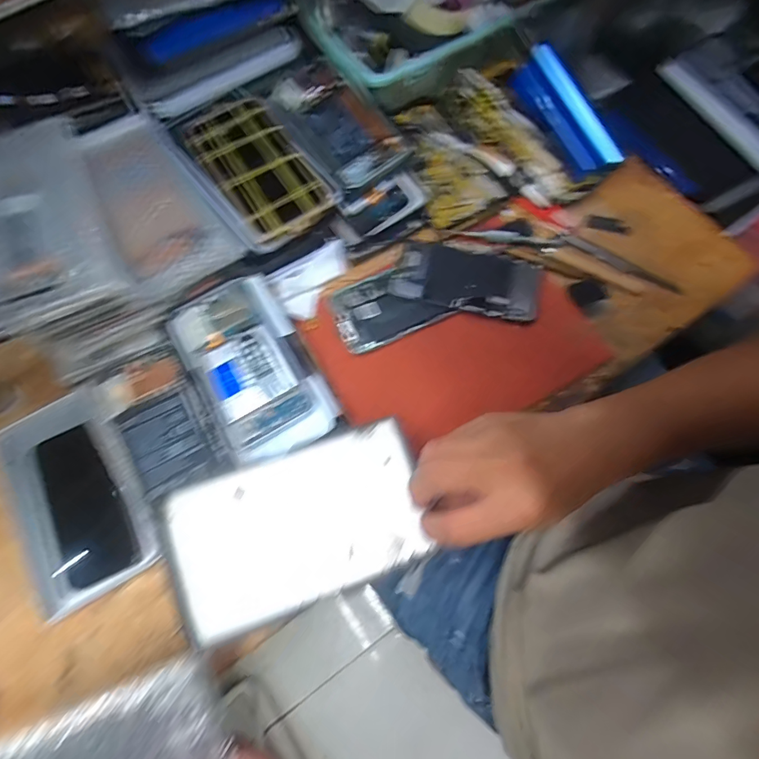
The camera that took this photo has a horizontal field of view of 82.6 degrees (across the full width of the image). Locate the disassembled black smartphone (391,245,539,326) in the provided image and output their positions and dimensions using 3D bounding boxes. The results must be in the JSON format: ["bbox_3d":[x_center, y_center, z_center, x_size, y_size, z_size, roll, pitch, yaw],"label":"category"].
[{"bbox_3d":[0.090,-0.106,0.445,0.147,0.009,0.076,12,73,5],"label":"disassembled black smartphone"}]

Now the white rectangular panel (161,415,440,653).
[{"bbox_3d":[-0.054,0.100,0.302,0.169,0.022,0.099,-20,73,-6],"label":"white rectangular panel"}]

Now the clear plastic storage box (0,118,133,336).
[{"bbox_3d":[-0.273,-0.125,0.341,0.099,0.032,0.158,-24,73,-7],"label":"clear plastic storage box"}]

